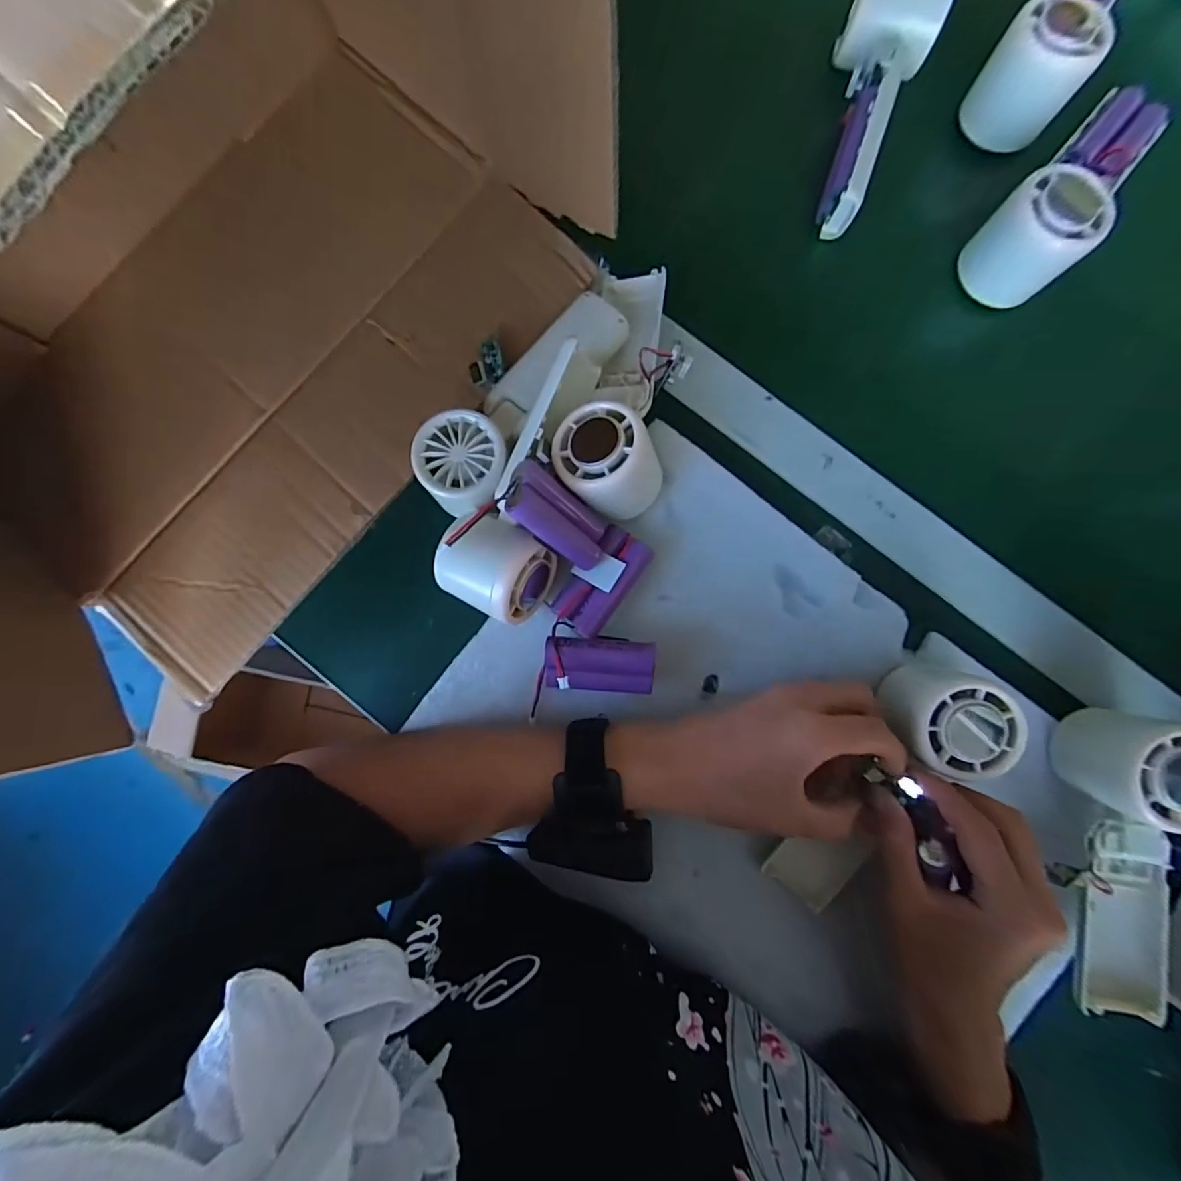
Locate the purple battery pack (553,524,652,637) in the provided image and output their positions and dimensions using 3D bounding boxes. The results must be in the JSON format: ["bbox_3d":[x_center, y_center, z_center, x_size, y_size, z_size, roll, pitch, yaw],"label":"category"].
[{"bbox_3d":[0.008,-0.006,0.322,0.035,0.016,0.066,37,89,4],"label":"purple battery pack"}]

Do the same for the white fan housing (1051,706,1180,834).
[{"bbox_3d":[0.309,0.098,0.294,0.046,0.057,0.050,0,91,0],"label":"white fan housing"}]

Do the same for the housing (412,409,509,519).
[{"bbox_3d":[-0.076,-0.075,0.326,0.053,0.051,0.060,-7,87,2],"label":"housing"}]

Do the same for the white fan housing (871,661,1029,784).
[{"bbox_3d":[0.197,0.071,0.295,0.055,0.053,0.054,0,87,2],"label":"white fan housing"}]

